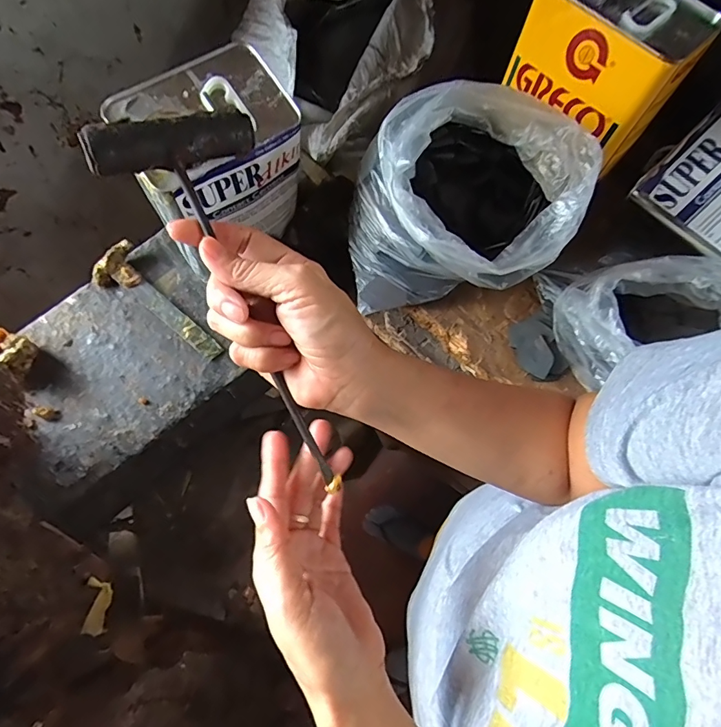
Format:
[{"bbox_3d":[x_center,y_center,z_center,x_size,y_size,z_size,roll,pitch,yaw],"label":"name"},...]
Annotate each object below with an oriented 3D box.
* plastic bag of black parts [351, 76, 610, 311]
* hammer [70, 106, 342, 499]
[{"bbox_3d":[0.101,-0.156,0.455,0.211,0.180,0.153,12,66,4],"label":"plastic bag of black parts"},{"bbox_3d":[-0.061,-0.033,0.262,0.088,0.021,0.232,-27,100,-13],"label":"hammer"}]

